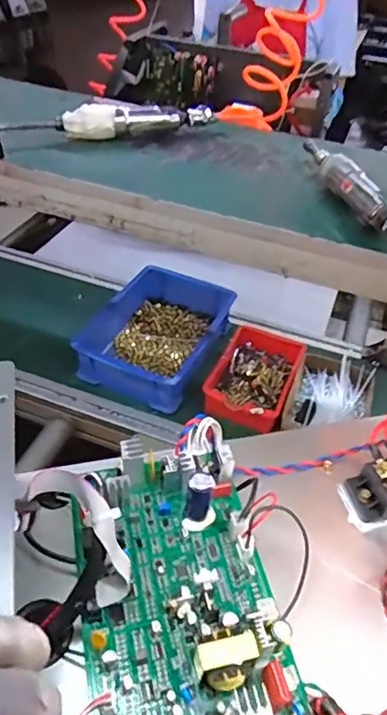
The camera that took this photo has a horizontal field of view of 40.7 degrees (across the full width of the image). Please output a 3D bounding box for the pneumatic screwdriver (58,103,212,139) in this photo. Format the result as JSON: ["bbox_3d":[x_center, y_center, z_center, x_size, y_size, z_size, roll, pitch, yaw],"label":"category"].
[{"bbox_3d":[-0.078,-0.344,0.752,0.227,0.038,0.036,-14,45,-19],"label":"pneumatic screwdriver"}]

